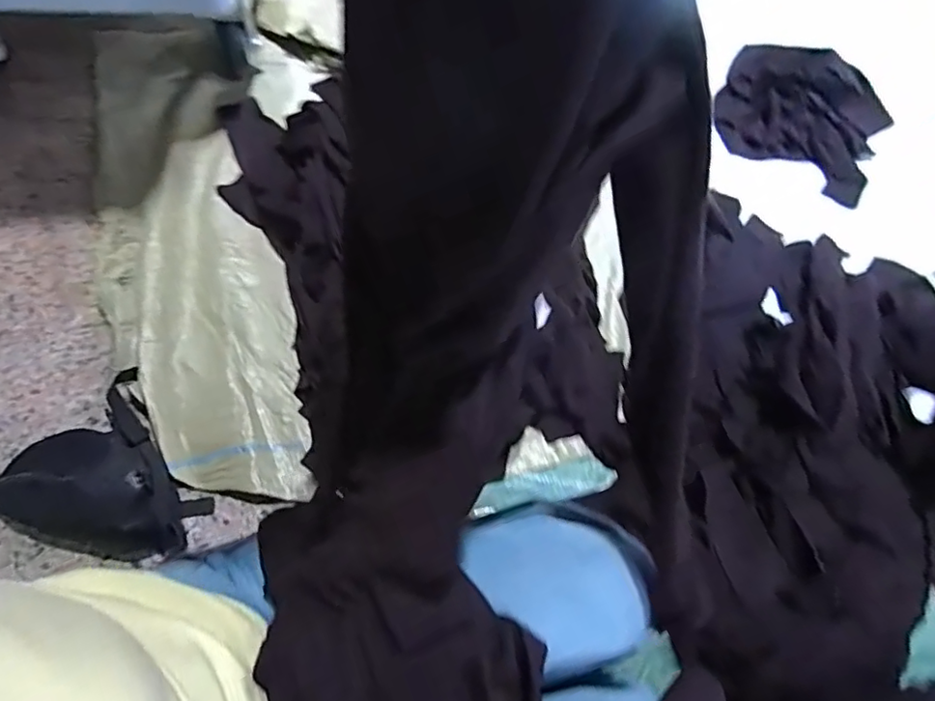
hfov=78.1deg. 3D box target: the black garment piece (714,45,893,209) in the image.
[{"bbox_3d":[0.689,-0.491,1.185,0.344,0.094,0.298,28,70,9],"label":"black garment piece"}]

